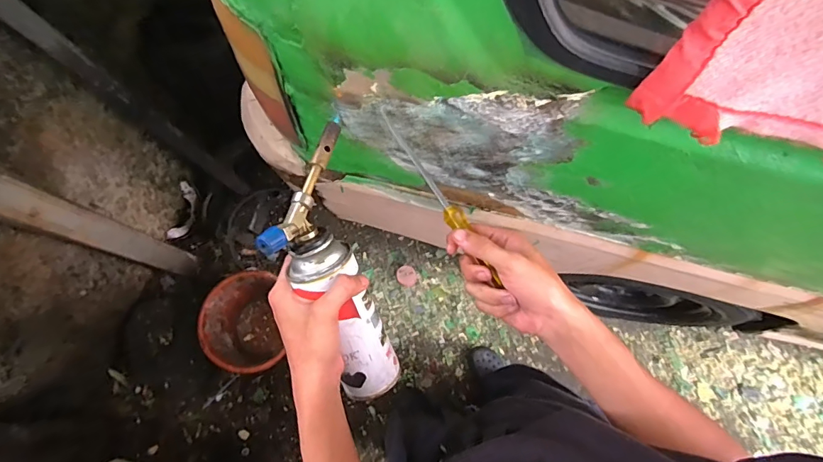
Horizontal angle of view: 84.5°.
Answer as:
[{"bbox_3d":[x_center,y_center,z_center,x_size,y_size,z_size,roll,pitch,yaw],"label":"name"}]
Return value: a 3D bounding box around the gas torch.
[{"bbox_3d":[-0.070,0.046,0.443,0.087,0.087,0.267,-20,105,-4],"label":"gas torch"}]

